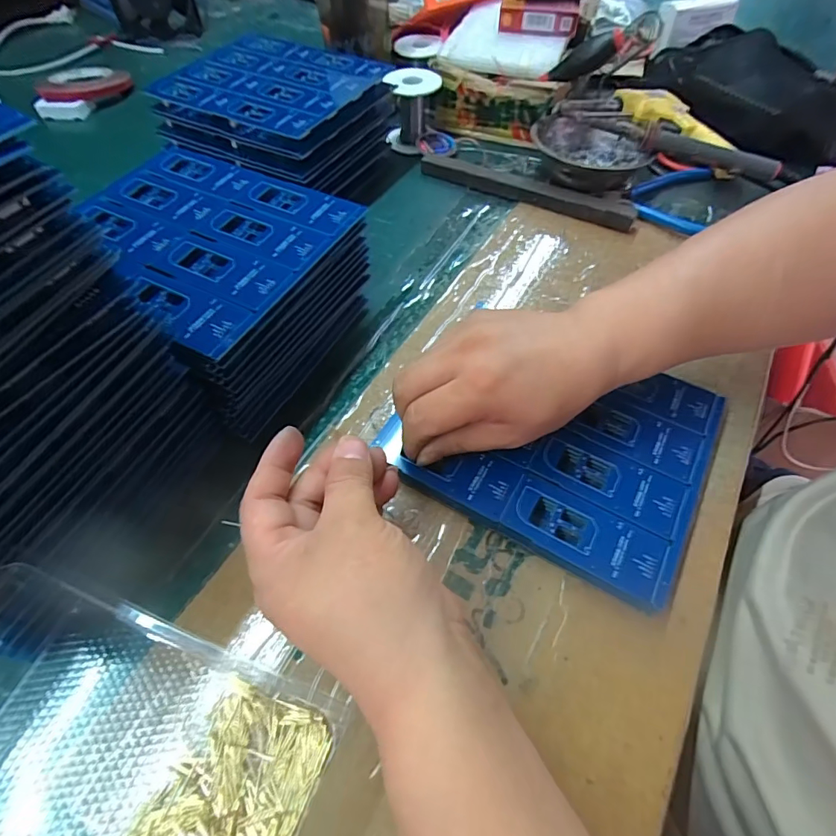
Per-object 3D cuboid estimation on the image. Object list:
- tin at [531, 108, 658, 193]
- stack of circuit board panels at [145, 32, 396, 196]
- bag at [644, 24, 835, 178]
[{"bbox_3d":[0.181,-0.283,0.491,0.117,0.047,0.116,2,57,3],"label":"tin"},{"bbox_3d":[-0.136,-0.303,0.488,0.205,0.092,0.170,25,61,17],"label":"stack of circuit board panels"},{"bbox_3d":[0.377,-0.389,0.551,0.160,0.074,0.277,-18,58,-10],"label":"bag"}]

